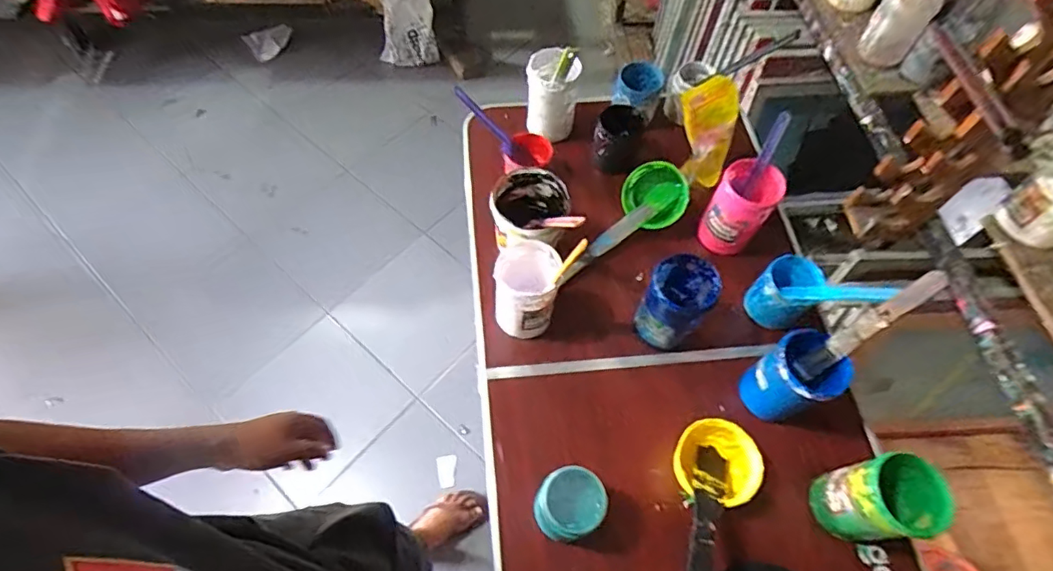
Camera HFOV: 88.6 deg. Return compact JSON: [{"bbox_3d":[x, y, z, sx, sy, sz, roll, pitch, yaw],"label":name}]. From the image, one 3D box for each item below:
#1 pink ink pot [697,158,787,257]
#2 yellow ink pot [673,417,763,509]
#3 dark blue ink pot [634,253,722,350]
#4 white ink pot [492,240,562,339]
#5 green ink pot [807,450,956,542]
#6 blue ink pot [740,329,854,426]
[{"bbox_3d":[0.366,-0.129,0.940,0.096,0.150,0.089,1,60,-2],"label":"pink ink pot"},{"bbox_3d":[0.264,0.257,0.766,0.116,0.066,0.112,1,60,-2],"label":"yellow ink pot"},{"bbox_3d":[0.229,0.033,0.850,0.090,0.143,0.104,29,63,14],"label":"dark blue ink pot"},{"bbox_3d":[-0.003,0.013,0.844,0.090,0.153,0.103,10,60,3],"label":"white ink pot"},{"bbox_3d":[0.464,0.286,0.718,0.105,0.142,0.097,1,60,-2],"label":"green ink pot"},{"bbox_3d":[0.385,0.140,0.787,0.097,0.143,0.094,1,60,-2],"label":"blue ink pot"}]

